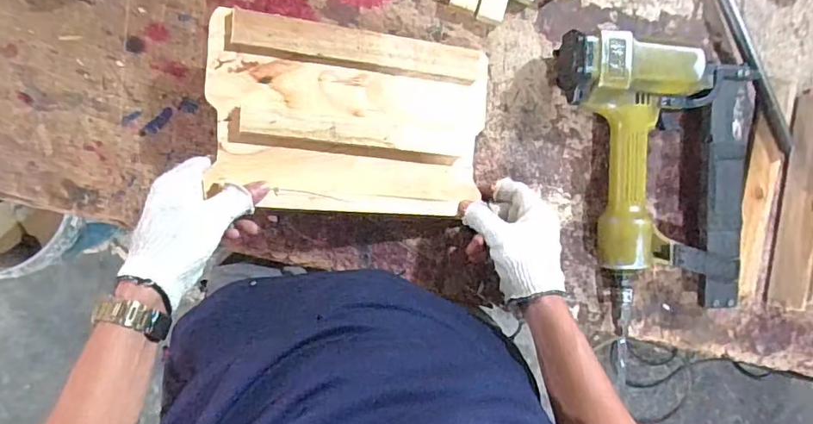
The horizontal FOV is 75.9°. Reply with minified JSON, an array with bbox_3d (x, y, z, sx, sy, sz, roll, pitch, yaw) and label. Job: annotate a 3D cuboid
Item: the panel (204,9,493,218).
[{"bbox_3d":[-0.050,-0.092,0.525,0.276,0.021,0.179,3,91,-20],"label":"panel"}]

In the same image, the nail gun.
[{"bbox_3d":[0.292,-0.046,0.590,0.234,0.068,0.289,-2,91,-8],"label":"nail gun"}]

